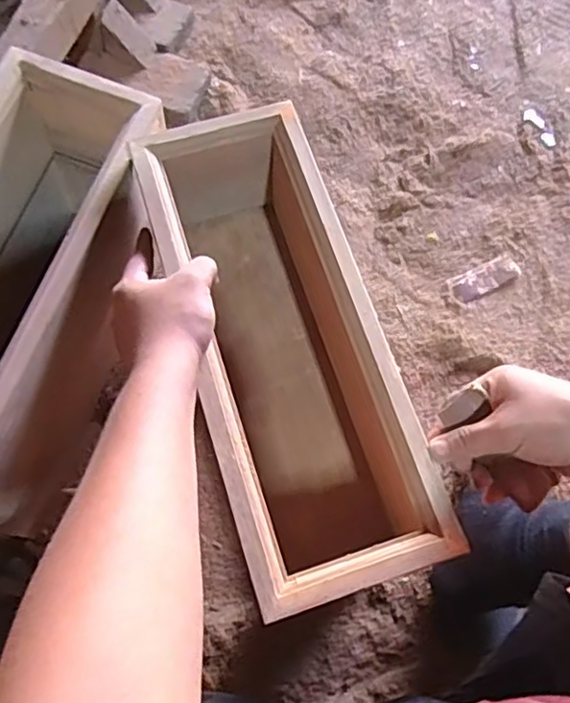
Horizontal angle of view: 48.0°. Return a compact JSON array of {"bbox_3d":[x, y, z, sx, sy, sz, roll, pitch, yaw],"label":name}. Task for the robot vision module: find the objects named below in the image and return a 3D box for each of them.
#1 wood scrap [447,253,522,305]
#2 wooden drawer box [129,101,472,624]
[{"bbox_3d":[0.257,-0.094,0.827,0.098,0.009,0.039,-26,74,-10],"label":"wood scrap"},{"bbox_3d":[-0.004,-0.005,0.536,0.141,0.140,0.386,-18,74,-5],"label":"wooden drawer box"}]

